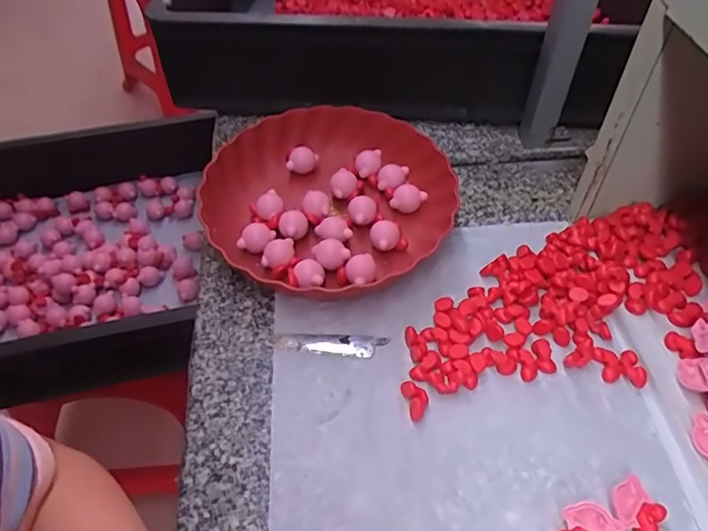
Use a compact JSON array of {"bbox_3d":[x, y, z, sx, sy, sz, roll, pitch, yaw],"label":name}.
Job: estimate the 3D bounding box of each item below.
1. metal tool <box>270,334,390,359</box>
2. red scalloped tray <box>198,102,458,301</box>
[{"bbox_3d":[-0.022,0.068,0.473,0.099,0.004,0.019,3,50,3],"label":"metal tool"},{"bbox_3d":[-0.025,-0.071,0.555,0.237,0.052,0.229,3,50,3],"label":"red scalloped tray"}]

